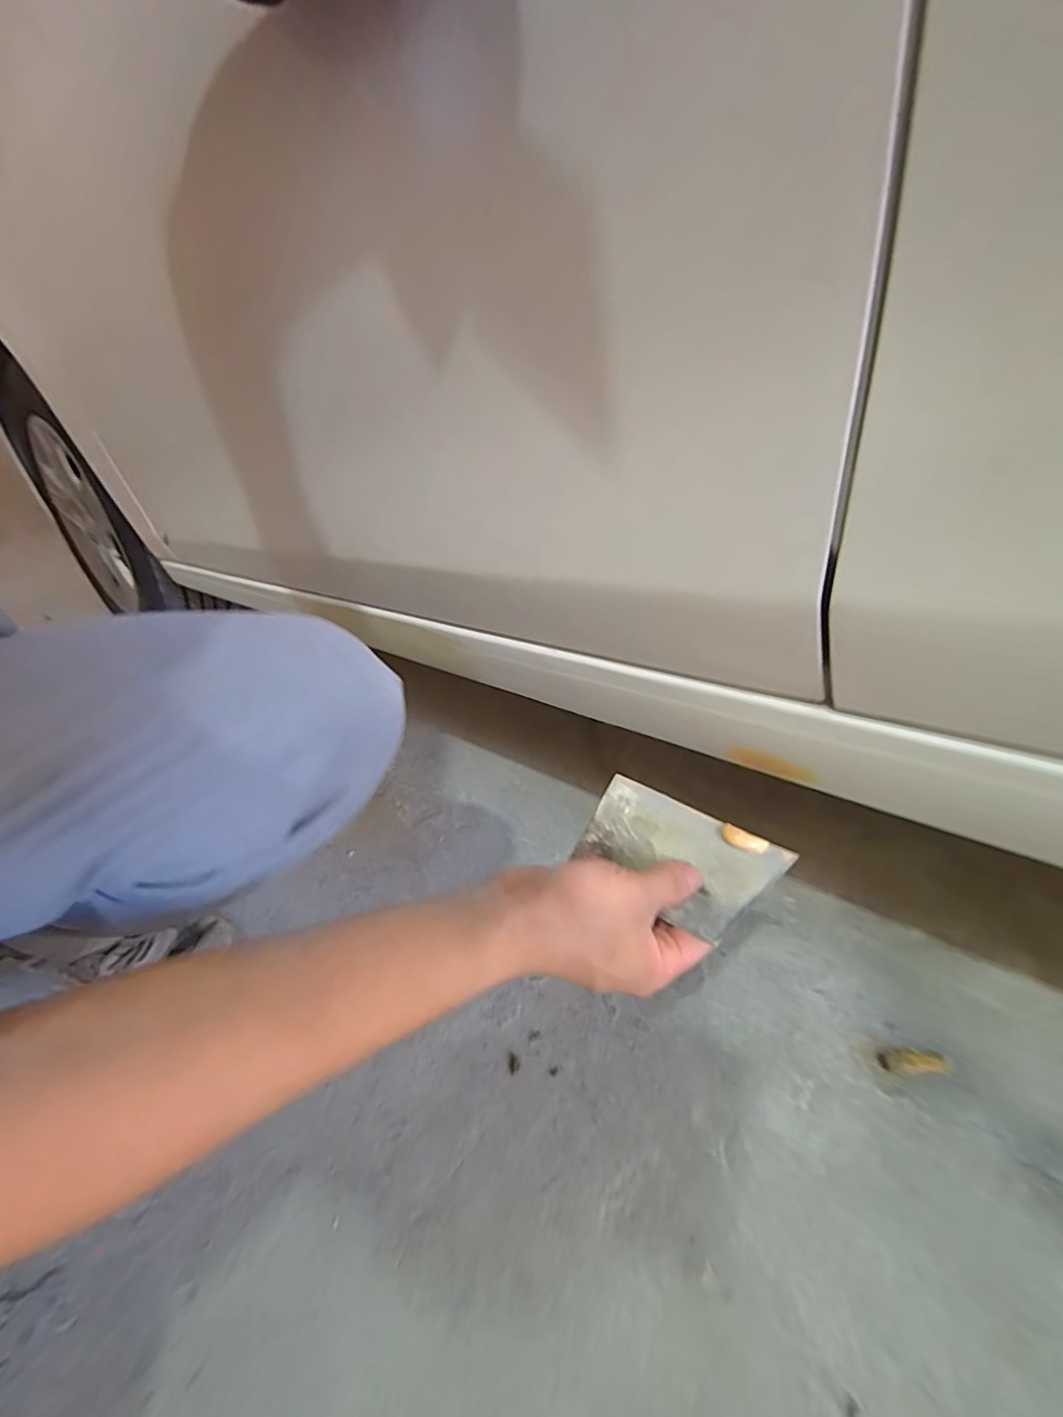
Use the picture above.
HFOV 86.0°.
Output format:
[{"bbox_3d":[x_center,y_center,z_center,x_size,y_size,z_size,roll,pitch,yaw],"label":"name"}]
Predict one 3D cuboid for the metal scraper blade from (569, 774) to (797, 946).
[{"bbox_3d":[0.087,0.091,0.346,0.113,0.006,0.070,22,60,24],"label":"metal scraper blade"}]

